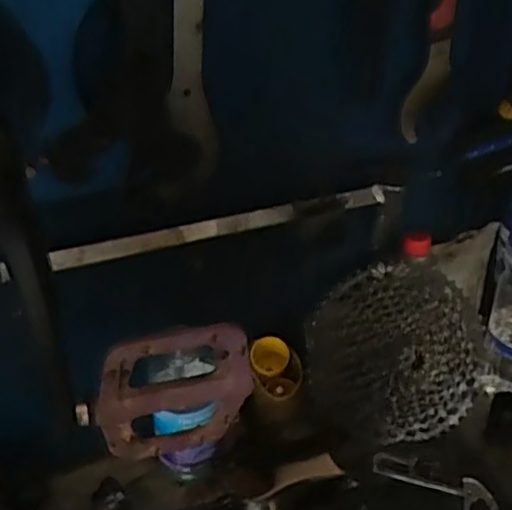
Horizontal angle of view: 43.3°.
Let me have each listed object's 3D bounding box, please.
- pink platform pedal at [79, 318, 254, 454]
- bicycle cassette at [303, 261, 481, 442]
[{"bbox_3d":[-0.055,0.085,0.399,0.104,0.098,0.016,-12,34,-15],"label":"pink platform pedal"},{"bbox_3d":[0.154,0.106,0.693,0.194,0.192,0.045,-10,-1,-8],"label":"bicycle cassette"}]

